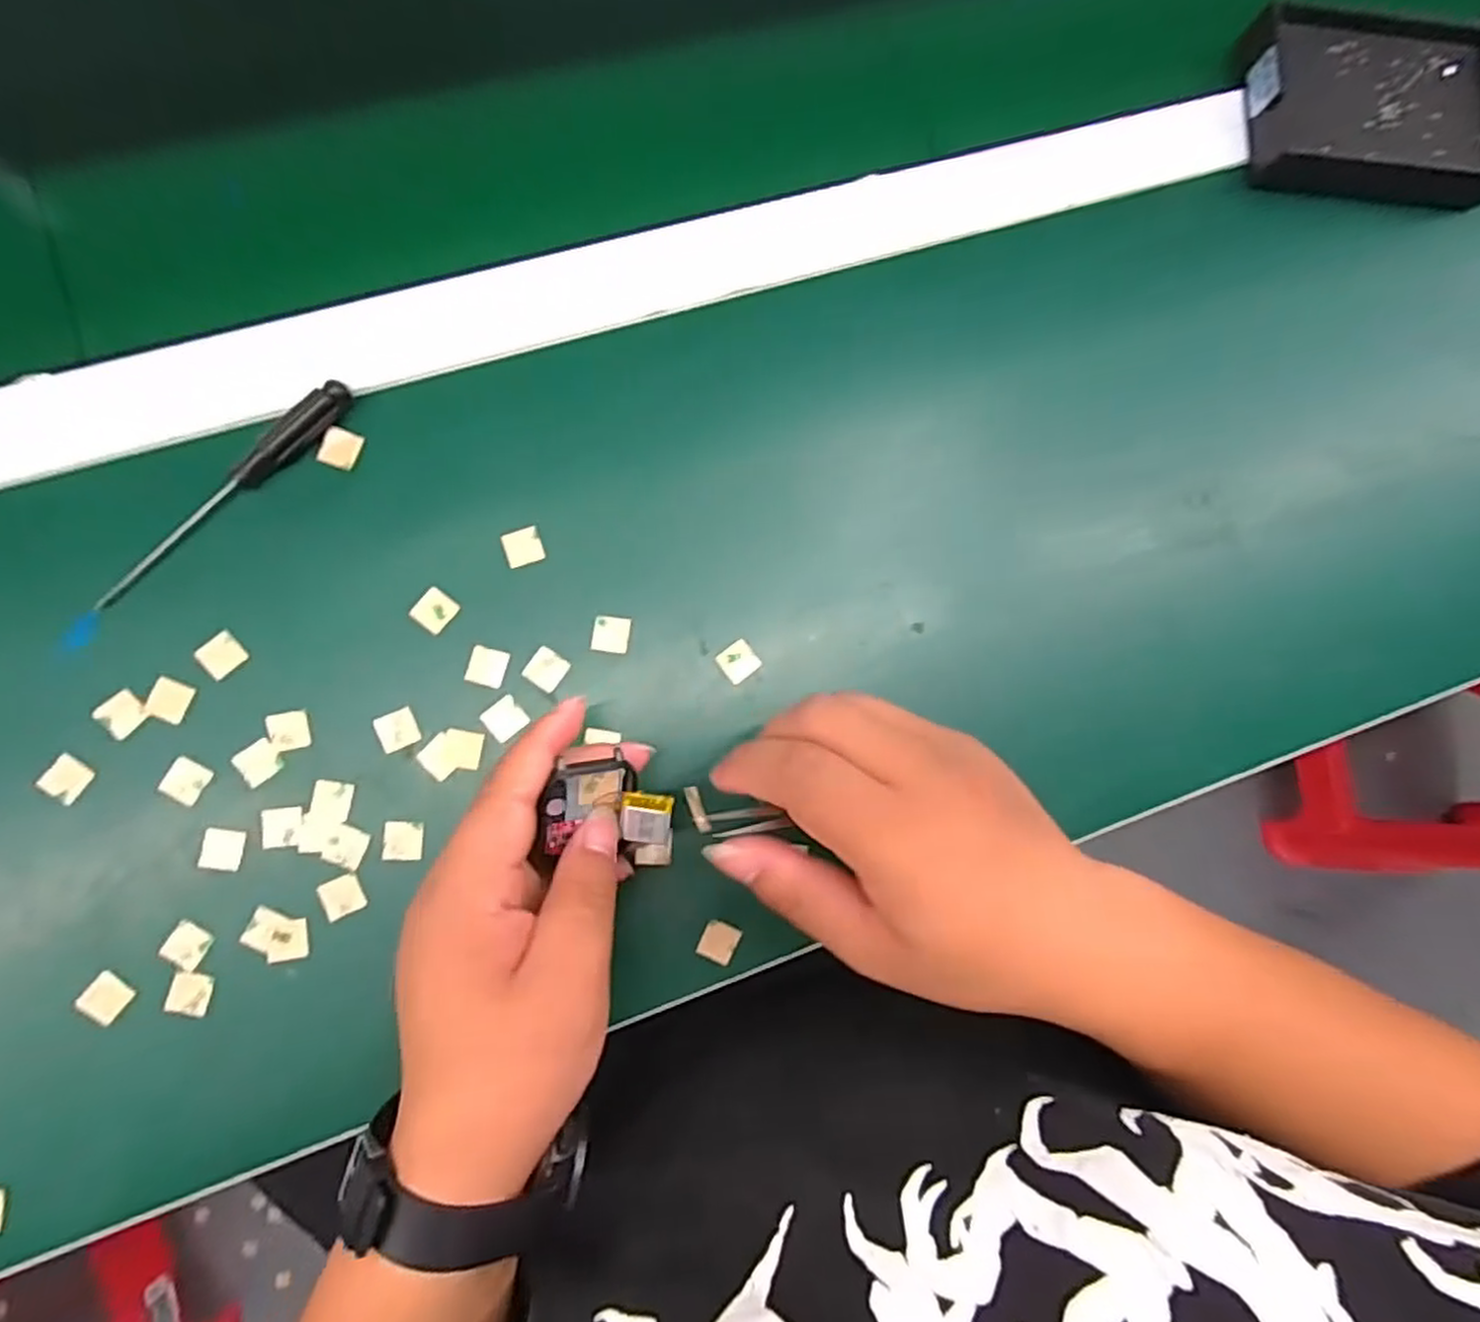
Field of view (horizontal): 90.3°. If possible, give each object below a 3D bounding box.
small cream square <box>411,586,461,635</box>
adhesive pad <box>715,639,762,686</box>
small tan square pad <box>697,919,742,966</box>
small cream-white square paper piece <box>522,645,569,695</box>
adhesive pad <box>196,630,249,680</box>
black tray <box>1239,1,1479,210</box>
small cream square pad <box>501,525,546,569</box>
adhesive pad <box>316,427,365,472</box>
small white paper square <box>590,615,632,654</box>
[{"bbox_3d":[-0.134,-0.022,0.322,0.016,0.004,0.017,38,81,-2],"label":"small cream square"},{"bbox_3d":[-0.001,0.000,0.335,0.017,0.004,0.016,-37,90,-9],"label":"adhesive pad"},{"bbox_3d":[-0.009,0.124,0.324,0.016,0.004,0.016,28,81,-4],"label":"small tan square pad"},{"bbox_3d":[-0.086,0.004,0.326,0.016,0.004,0.016,35,81,-3],"label":"small cream-white square paper piece"},{"bbox_3d":[-0.218,-0.002,0.309,0.016,0.004,0.016,45,81,-1],"label":"adhesive pad"},{"bbox_3d":[0.344,-0.297,0.395,0.149,0.031,0.089,1,84,-7],"label":"black tray"},{"bbox_3d":[-0.097,-0.051,0.329,0.017,0.004,0.016,-19,87,-9],"label":"small cream square pad"},{"bbox_3d":[-0.176,-0.094,0.324,0.014,0.004,0.017,24,82,-4],"label":"adhesive pad"},{"bbox_3d":[-0.058,-0.012,0.330,0.016,0.004,0.016,8,83,-6],"label":"small white paper square"}]

